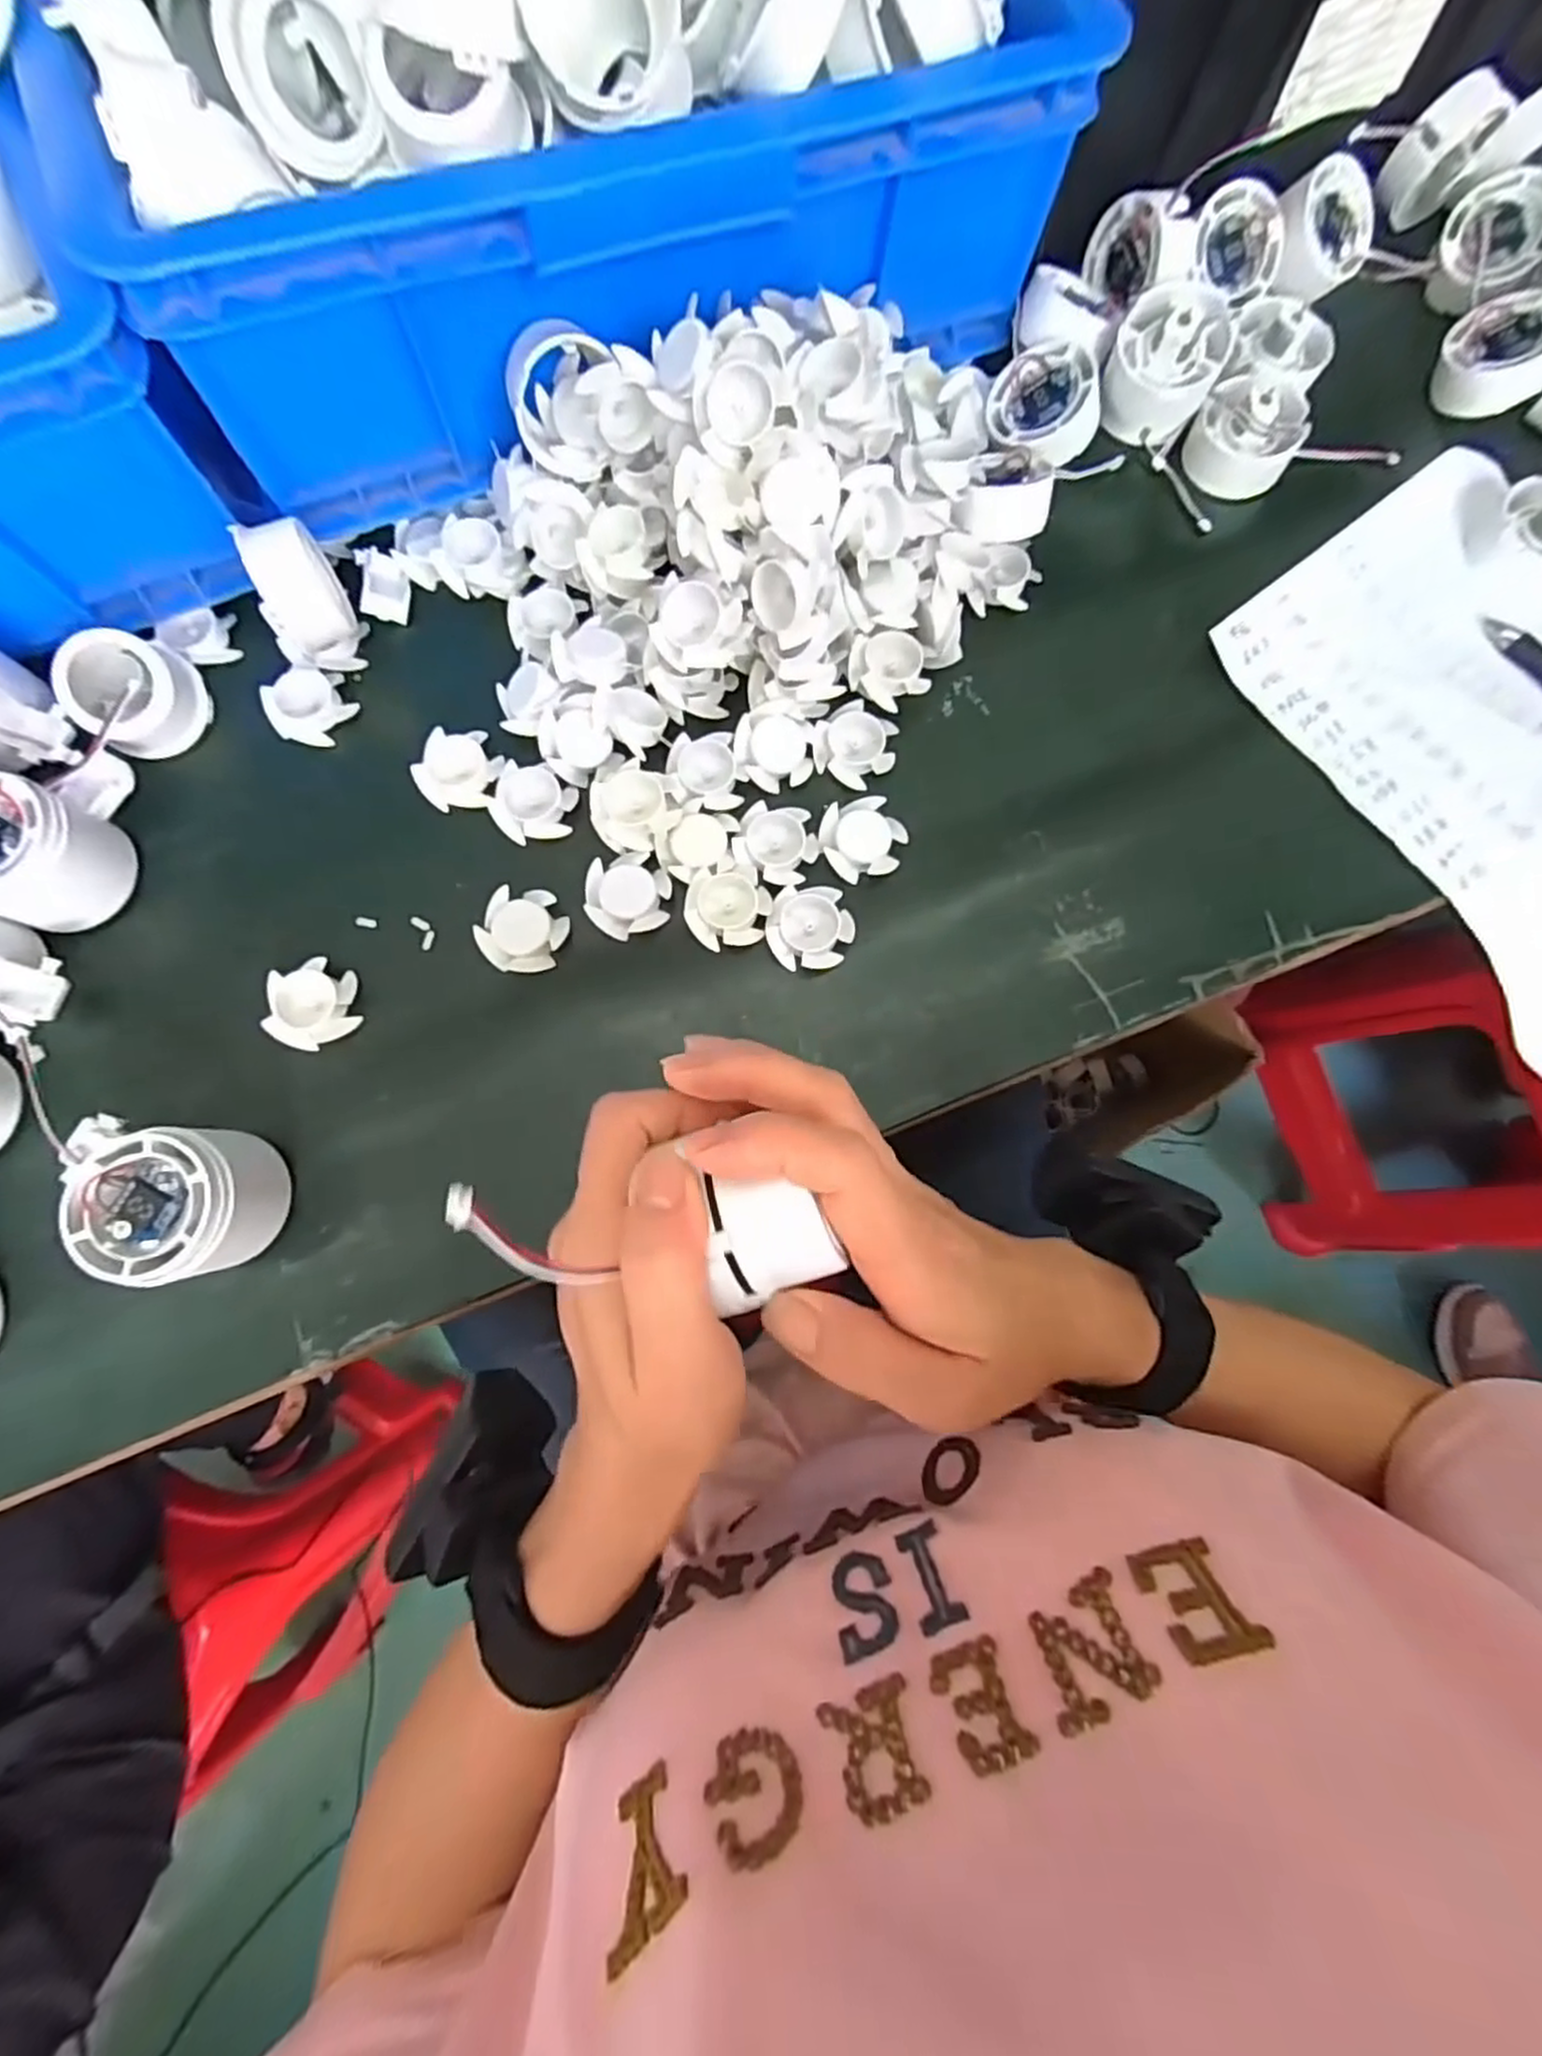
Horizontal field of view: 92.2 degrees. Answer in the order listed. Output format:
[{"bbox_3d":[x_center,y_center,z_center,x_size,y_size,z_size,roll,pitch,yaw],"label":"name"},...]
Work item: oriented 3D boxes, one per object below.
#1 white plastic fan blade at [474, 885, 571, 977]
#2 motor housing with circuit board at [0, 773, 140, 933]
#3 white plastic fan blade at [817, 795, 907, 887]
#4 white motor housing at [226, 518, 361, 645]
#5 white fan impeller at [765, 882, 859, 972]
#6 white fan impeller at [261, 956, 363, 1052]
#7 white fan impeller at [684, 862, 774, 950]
[{"bbox_3d":[-0.117,-0.046,0.352,0.039,0.012,0.040,0,80,-2],"label":"white plastic fan blade"},{"bbox_3d":[-0.332,-0.078,0.334,0.056,0.049,0.056,0,80,-2],"label":"motor housing with circuit board"},{"bbox_3d":[0.044,-0.093,0.360,0.039,0.009,0.037,-15,81,-4],"label":"white plastic fan blade"},{"bbox_3d":[-0.217,-0.205,0.347,0.026,0.055,0.050,-18,81,-5],"label":"white motor housing"},{"bbox_3d":[0.018,-0.047,0.351,0.040,0.014,0.037,-2,80,-2],"label":"white fan impeller"},{"bbox_3d":[-0.212,-0.011,0.343,0.035,0.015,0.040,-9,81,-3],"label":"white fan impeller"},{"bbox_3d":[-0.020,-0.058,0.352,0.039,0.008,0.038,-9,81,-3],"label":"white fan impeller"}]

